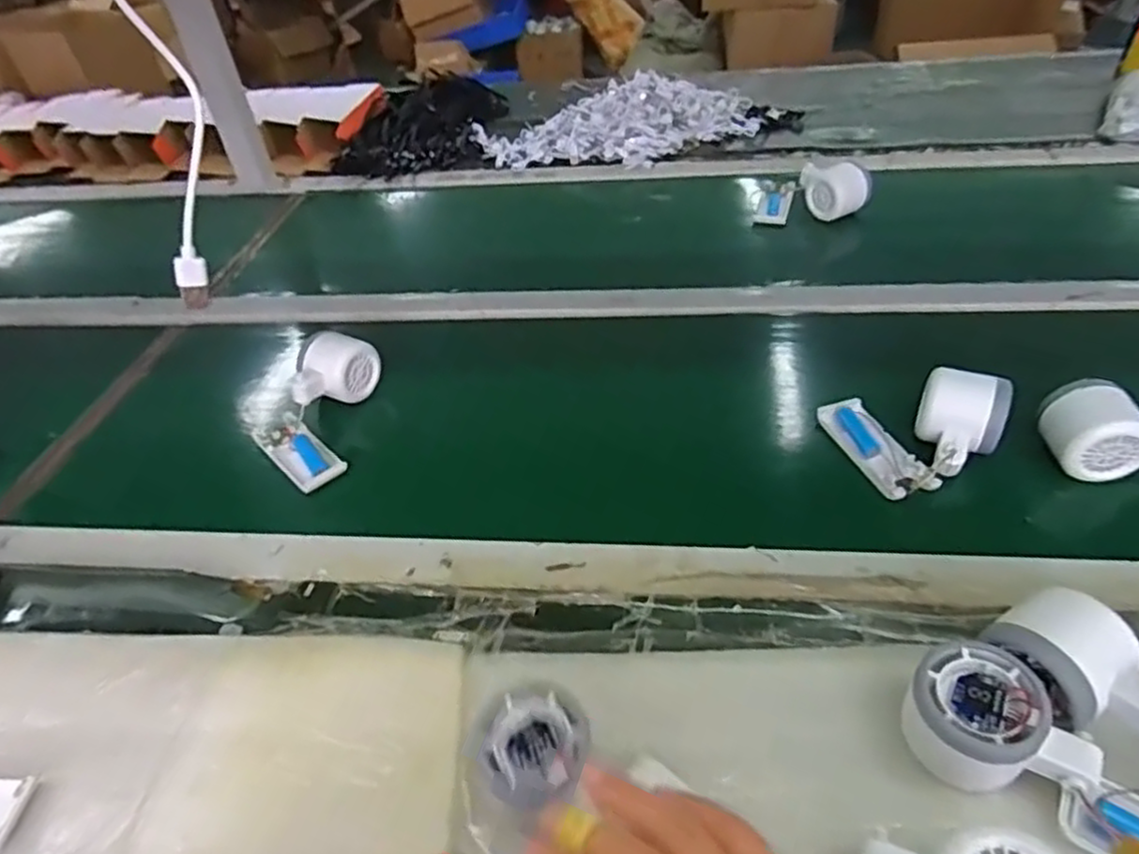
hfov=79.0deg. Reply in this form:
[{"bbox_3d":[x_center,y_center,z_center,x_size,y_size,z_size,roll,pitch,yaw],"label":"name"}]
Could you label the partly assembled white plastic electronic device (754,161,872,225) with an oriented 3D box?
[{"bbox_3d":[0.297,-0.291,0.844,0.130,0.048,0.078,10,44,17],"label":"partly assembled white plastic electronic device"}]

